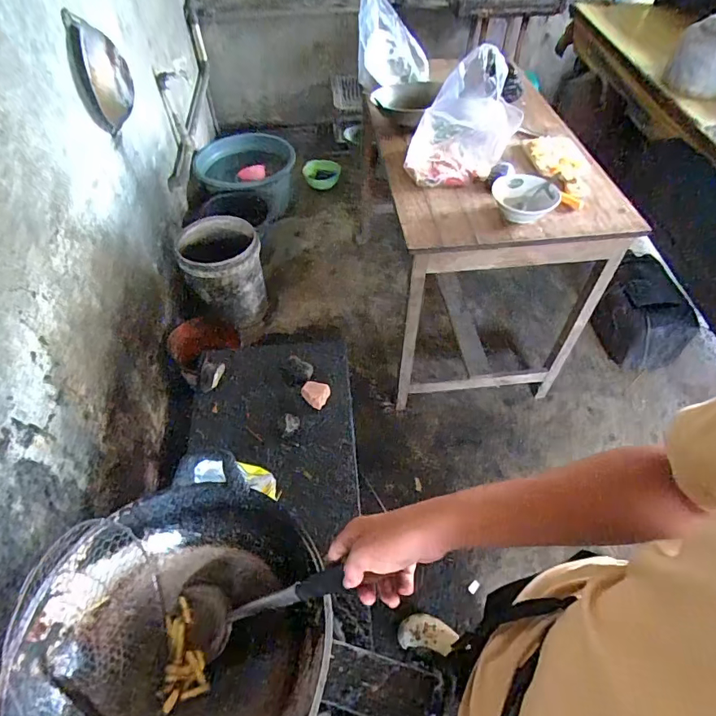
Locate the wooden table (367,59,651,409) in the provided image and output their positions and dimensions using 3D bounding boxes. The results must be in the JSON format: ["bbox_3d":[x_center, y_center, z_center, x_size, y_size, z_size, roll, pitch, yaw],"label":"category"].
[{"bbox_3d":[0.360,-0.485,1.669,0.604,0.697,1.029,-7,52,-4],"label":"wooden table"}]

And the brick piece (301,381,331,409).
[{"bbox_3d":[-0.104,0.088,1.156,0.065,0.041,0.061,25,57,20],"label":"brick piece"}]

